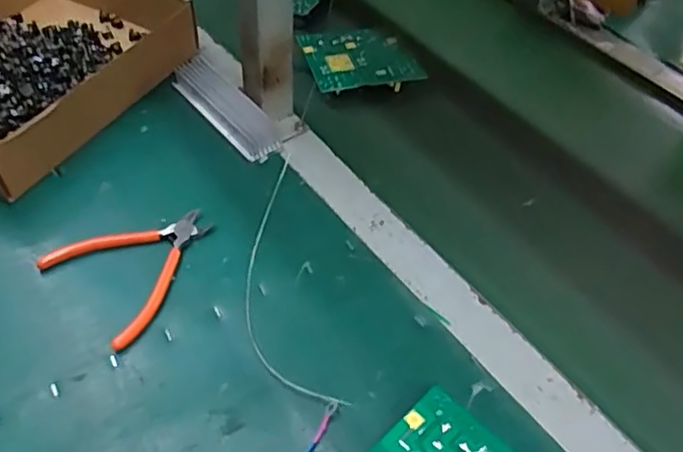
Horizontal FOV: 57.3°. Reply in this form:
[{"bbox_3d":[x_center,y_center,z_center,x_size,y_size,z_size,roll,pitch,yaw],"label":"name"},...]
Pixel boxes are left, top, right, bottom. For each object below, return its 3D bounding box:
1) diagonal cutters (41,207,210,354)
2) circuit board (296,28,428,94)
[{"bbox_3d":[-0.178,0.030,0.559,0.116,0.009,0.134,36,56,24],"label":"diagonal cutters"},{"bbox_3d":[0.018,-0.204,0.763,0.128,0.022,0.112,-12,52,-14],"label":"circuit board"}]

